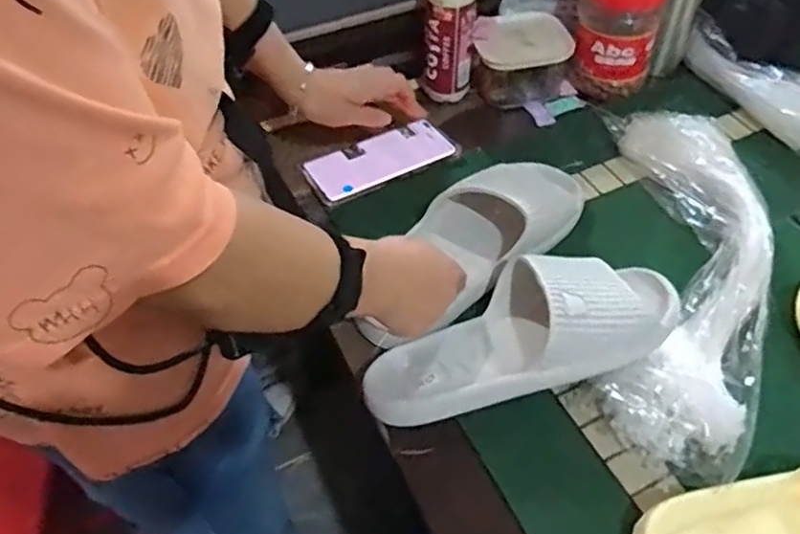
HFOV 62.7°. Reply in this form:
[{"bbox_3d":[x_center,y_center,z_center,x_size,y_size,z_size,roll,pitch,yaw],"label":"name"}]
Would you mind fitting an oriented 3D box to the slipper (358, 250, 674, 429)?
[{"bbox_3d":[0.098,0.048,0.535,0.267,0.062,0.113,-14,53,-10],"label":"slipper"}]

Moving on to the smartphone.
[{"bbox_3d":[-0.021,-0.121,0.732,0.167,0.009,0.073,-24,55,-17],"label":"smartphone"}]

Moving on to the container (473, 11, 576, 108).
[{"bbox_3d":[0.147,-0.257,0.802,0.115,0.068,0.098,3,52,3],"label":"container"}]

